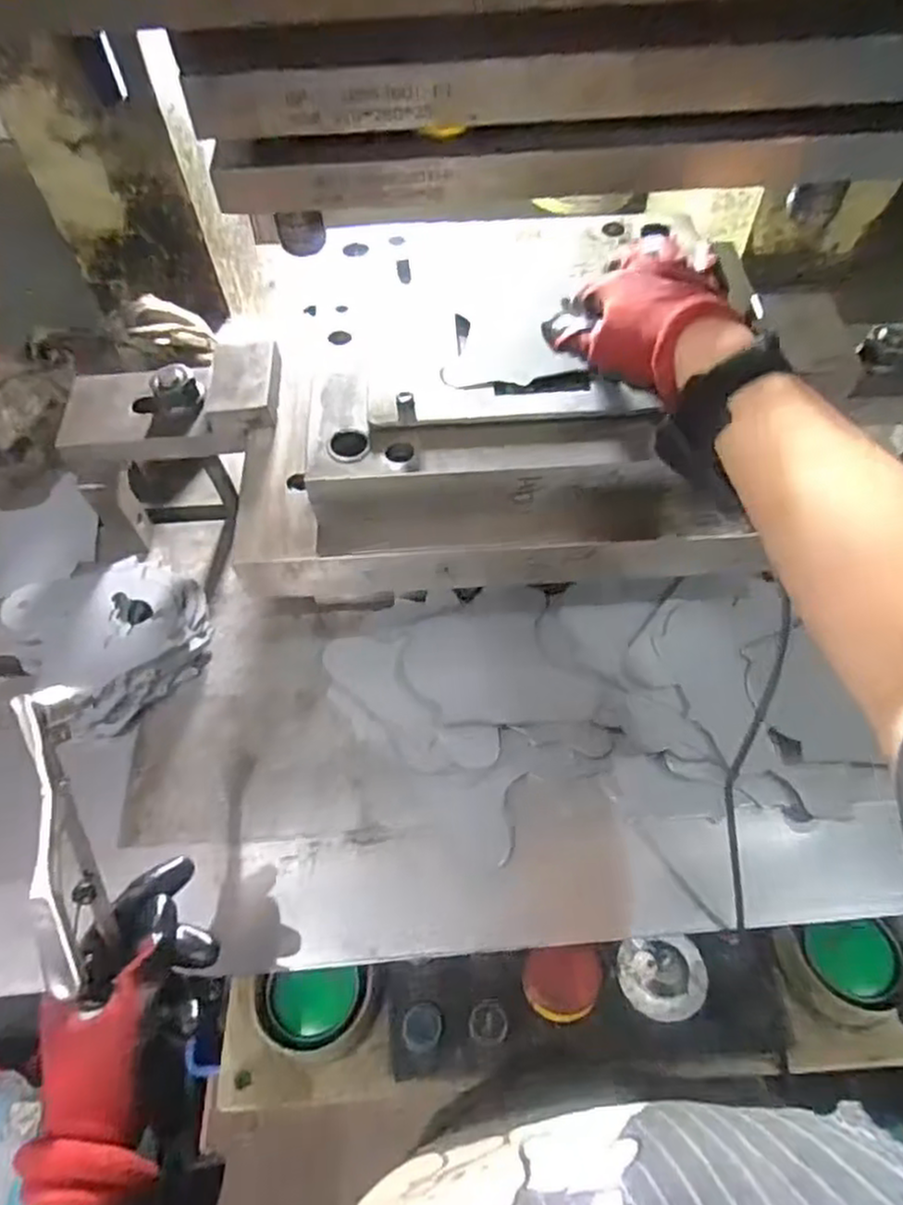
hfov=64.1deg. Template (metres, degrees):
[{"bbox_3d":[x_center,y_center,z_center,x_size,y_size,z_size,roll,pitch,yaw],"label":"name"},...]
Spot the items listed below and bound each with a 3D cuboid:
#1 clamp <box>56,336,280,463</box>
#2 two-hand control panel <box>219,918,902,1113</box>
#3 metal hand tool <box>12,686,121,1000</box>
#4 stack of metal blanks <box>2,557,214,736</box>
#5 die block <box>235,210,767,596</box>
[{"bbox_3d":[-0.230,-0.164,0.597,0.183,0.054,0.106,-2,58,1],"label":"clamp"},{"bbox_3d":[0.075,0.305,0.535,0.487,0.066,0.099,-4,58,0],"label":"two-hand control panel"},{"bbox_3d":[-0.211,0.125,0.392,0.023,0.039,0.154,-10,84,-3],"label":"metal hand tool"},{"bbox_3d":[-0.298,0.023,0.624,0.157,0.041,0.152,39,67,23],"label":"stack of metal blanks"},{"bbox_3d":[0.023,-0.172,0.575,0.365,0.091,0.342,-1,58,2],"label":"die block"}]

